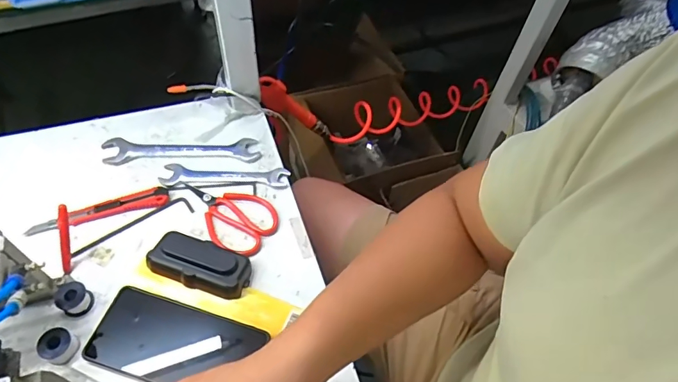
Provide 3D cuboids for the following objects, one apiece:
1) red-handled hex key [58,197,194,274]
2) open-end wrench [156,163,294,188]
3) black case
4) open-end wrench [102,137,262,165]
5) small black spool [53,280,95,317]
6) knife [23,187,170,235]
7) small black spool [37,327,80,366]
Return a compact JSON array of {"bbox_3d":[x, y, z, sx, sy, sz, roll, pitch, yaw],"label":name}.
[{"bbox_3d":[-0.243,0.027,0.502,0.147,0.061,0.033,-28,61,-23],"label":"red-handled hex key"},{"bbox_3d":[-0.144,-0.017,0.574,0.156,0.009,0.031,3,54,-3],"label":"open-end wrench"},{"bbox_3d":[-0.150,0.079,0.491,0.104,0.028,0.050,18,55,8],"label":"black case"},{"bbox_3d":[-0.205,-0.054,0.595,0.197,0.008,0.042,-2,55,-7],"label":"open-end wrench"},{"bbox_3d":[-0.274,0.109,0.465,0.031,0.020,0.030,3,54,-4],"label":"small black spool"},{"bbox_3d":[-0.280,0.024,0.533,0.153,0.016,0.023,-14,57,-15],"label":"knife"},{"bbox_3d":[-0.272,0.147,0.435,0.025,0.024,0.030,27,56,13],"label":"small black spool"}]

